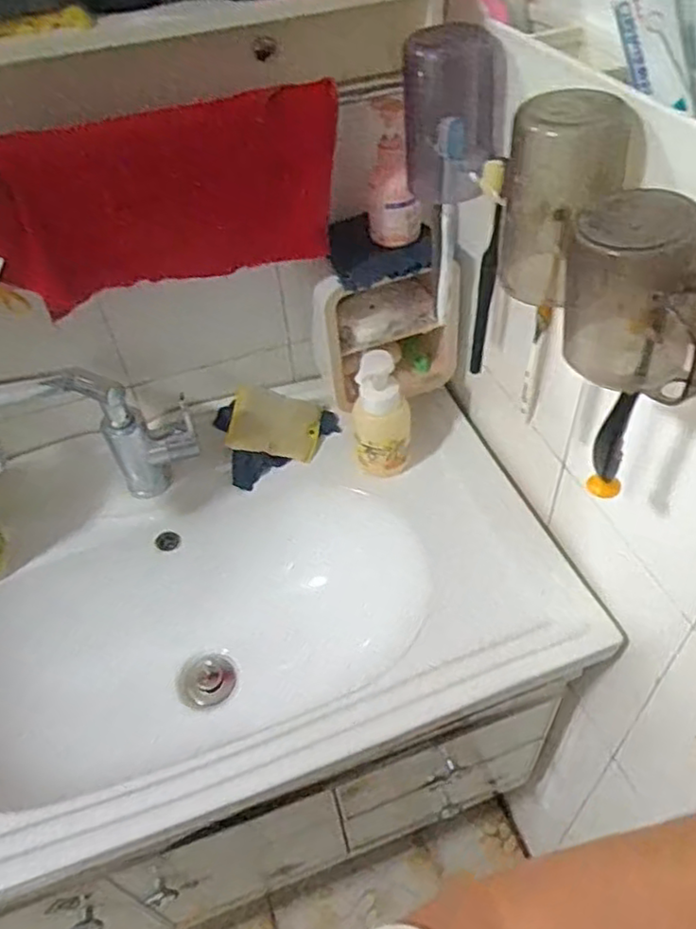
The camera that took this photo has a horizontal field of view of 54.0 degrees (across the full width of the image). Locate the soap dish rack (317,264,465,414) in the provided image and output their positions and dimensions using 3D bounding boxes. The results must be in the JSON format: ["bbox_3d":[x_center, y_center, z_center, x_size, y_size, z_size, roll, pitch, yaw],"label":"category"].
[{"bbox_3d":[0.047,-0.150,0.805,0.170,0.171,0.078,-7,47,-2],"label":"soap dish rack"}]

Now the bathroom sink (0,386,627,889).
[{"bbox_3d":[-0.177,0.182,0.785,0.809,0.141,0.446,-16,48,-11],"label":"bathroom sink"}]

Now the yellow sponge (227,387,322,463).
[{"bbox_3d":[-0.090,-0.048,0.860,0.114,0.018,0.078,14,84,-18],"label":"yellow sponge"}]

